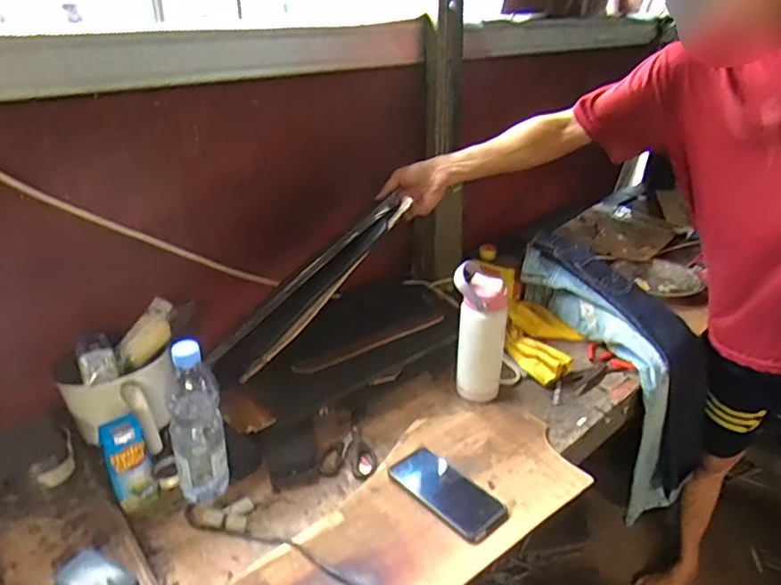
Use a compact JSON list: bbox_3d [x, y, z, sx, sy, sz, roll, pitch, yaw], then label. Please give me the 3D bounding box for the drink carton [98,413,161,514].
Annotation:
[{"bbox_3d":[-0.350,0.226,0.760,0.053,0.128,0.038,-22,30,-35],"label":"drink carton"}]

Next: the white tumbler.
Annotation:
[{"bbox_3d":[0.149,0.069,0.962,0.098,0.214,0.077,5,28,9],"label":"white tumbler"}]

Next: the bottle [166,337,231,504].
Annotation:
[{"bbox_3d":[-0.252,0.171,0.742,0.065,0.219,0.062,-11,30,-21],"label":"bottle"}]

